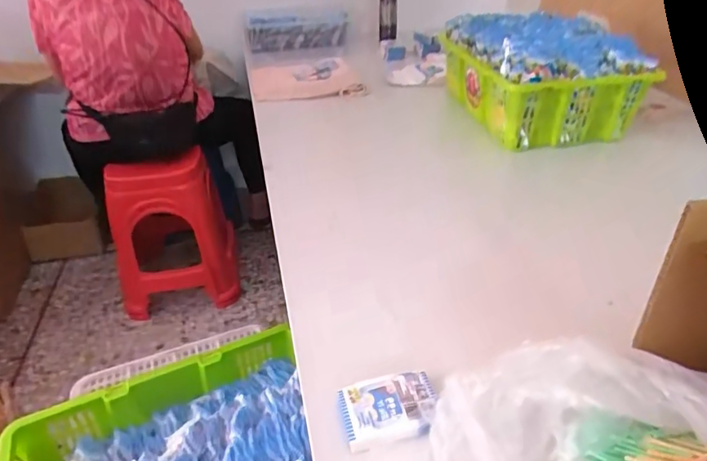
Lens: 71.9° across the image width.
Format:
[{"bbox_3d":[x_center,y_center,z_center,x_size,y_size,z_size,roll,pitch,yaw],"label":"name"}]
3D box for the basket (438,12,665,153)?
[{"bbox_3d":[0.453,-0.389,1.192,0.332,0.207,0.420,-5,35,-6],"label":"basket"}]

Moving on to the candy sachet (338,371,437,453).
[{"bbox_3d":[0.040,0.189,0.523,0.103,0.011,0.075,-9,36,-10],"label":"candy sachet"}]

